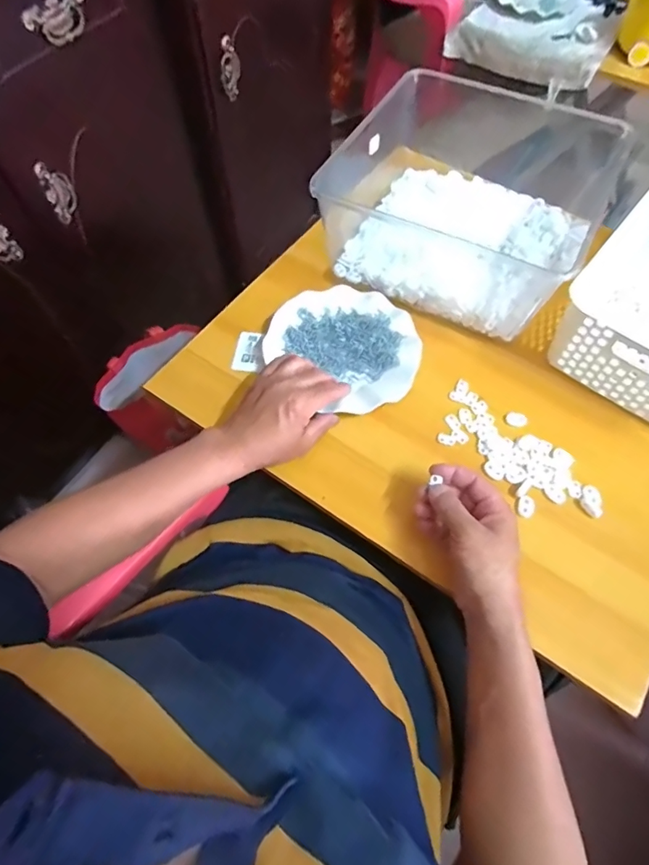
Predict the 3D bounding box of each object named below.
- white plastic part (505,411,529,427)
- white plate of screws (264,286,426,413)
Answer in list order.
[{"bbox_3d":[0.221,-0.015,0.559,0.023,0.009,0.017,15,62,8],"label":"white plastic part"},{"bbox_3d":[0.032,-0.108,0.596,0.161,0.023,0.184,-40,69,-20],"label":"white plate of screws"}]

